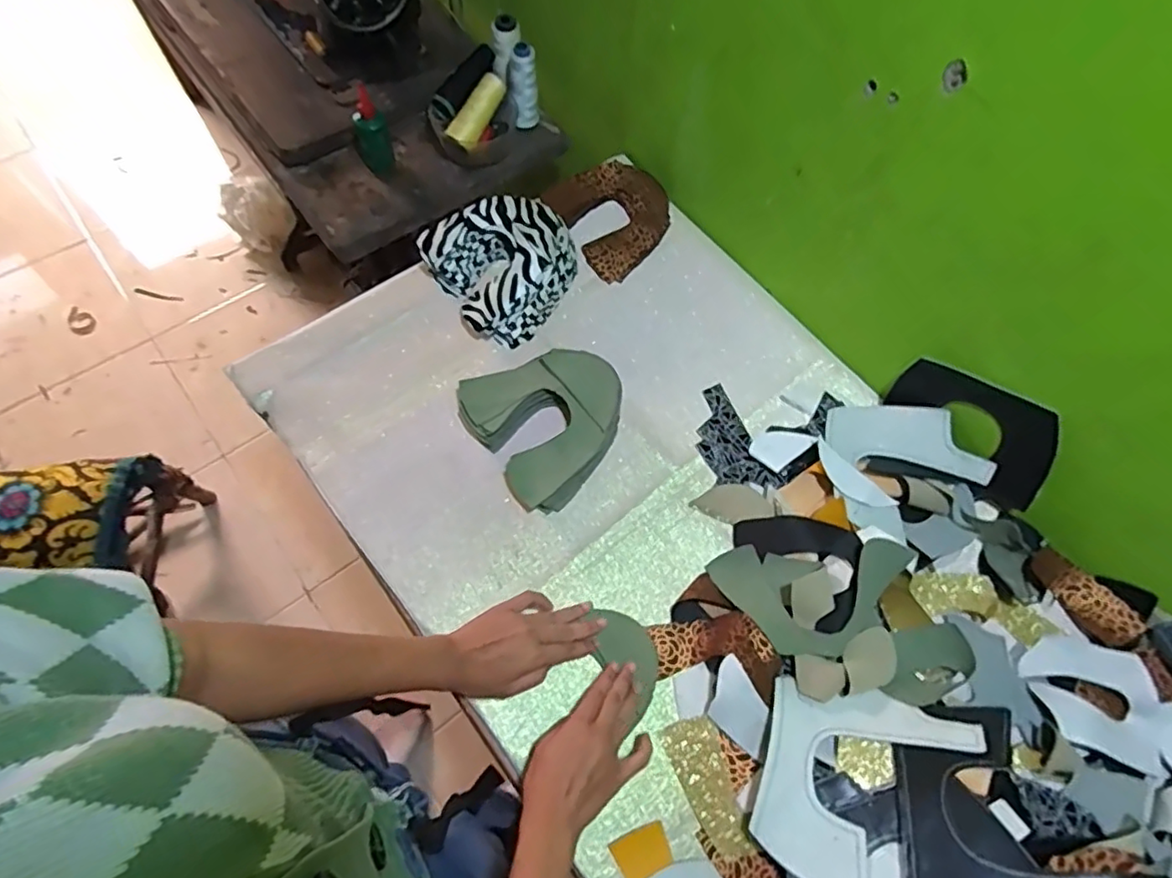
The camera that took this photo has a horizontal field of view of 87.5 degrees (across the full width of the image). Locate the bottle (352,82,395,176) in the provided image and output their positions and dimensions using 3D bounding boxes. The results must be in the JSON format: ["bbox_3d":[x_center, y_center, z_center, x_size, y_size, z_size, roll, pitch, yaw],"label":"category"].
[{"bbox_3d":[-0.298,-0.429,0.841,0.049,0.096,0.057,-19,68,-10],"label":"bottle"}]

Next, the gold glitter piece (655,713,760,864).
[{"bbox_3d":[0.117,0.328,0.577,0.051,0.008,0.121,-26,68,2],"label":"gold glitter piece"}]

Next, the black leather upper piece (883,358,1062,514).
[{"bbox_3d":[0.427,-0.014,0.666,0.030,0.119,0.184,-38,73,-18],"label":"black leather upper piece"}]

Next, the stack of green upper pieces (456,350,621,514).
[{"bbox_3d":[-0.041,-0.028,0.708,0.171,0.058,0.179,-33,71,-15],"label":"stack of green upper pieces"}]

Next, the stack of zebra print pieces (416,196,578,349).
[{"bbox_3d":[-0.097,-0.228,0.778,0.177,0.080,0.174,-34,72,-16],"label":"stack of zebra print pieces"}]

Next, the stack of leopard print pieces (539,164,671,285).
[{"bbox_3d":[0.044,-0.307,0.846,0.150,0.039,0.147,-36,72,-16],"label":"stack of leopard print pieces"}]

